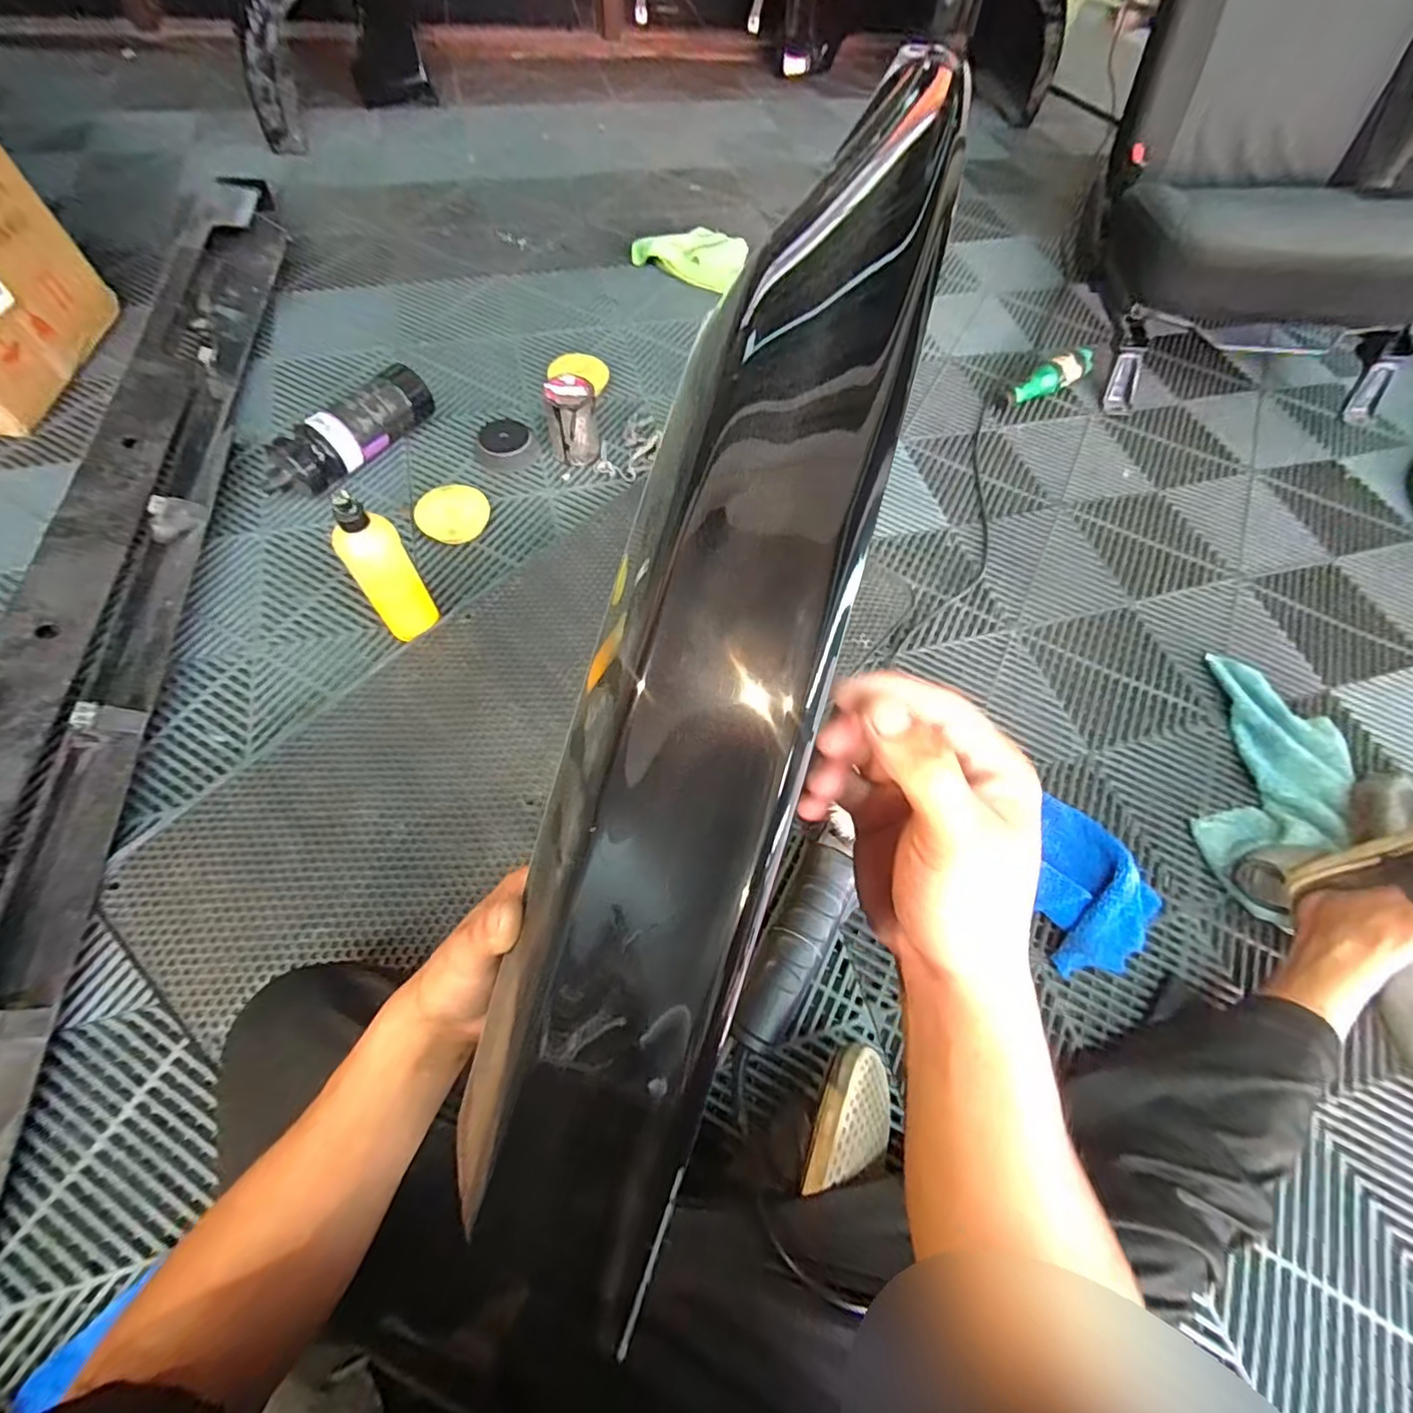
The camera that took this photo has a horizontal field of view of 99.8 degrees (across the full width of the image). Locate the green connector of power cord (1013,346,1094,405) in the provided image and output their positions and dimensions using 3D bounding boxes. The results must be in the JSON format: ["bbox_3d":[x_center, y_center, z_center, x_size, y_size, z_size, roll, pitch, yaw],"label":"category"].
[{"bbox_3d":[0.624,-0.591,1.077,0.180,0.053,0.050,-33,70,-17],"label":"green connector of power cord"}]

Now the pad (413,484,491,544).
[{"bbox_3d":[-0.367,-0.280,0.865,0.101,0.033,0.099,-29,69,-16],"label":"pad"}]

